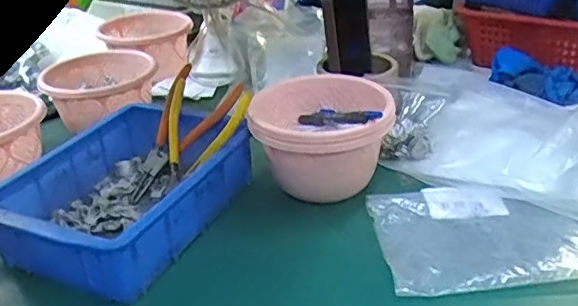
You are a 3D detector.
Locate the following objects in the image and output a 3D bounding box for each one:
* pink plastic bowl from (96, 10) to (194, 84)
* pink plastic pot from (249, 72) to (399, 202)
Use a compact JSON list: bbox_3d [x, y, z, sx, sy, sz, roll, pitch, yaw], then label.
[{"bbox_3d":[-0.228,-0.177,0.948,0.143,0.069,0.149,-16,31,-22],"label":"pink plastic bowl"},{"bbox_3d":[0.034,-0.015,0.642,0.153,0.100,0.146,8,31,19],"label":"pink plastic pot"}]

